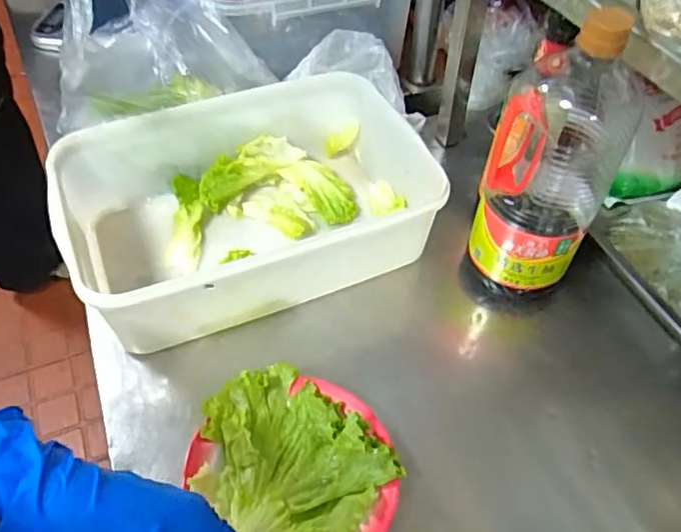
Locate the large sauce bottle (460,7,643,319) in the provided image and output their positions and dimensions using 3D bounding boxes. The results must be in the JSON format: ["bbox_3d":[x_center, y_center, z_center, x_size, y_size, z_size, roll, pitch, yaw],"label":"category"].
[{"bbox_3d":[0.192,-0.086,0.550,0.108,0.298,0.098,22,53,16],"label":"large sauce bottle"}]

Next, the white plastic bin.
[{"bbox_3d":[-0.080,-0.068,0.632,0.378,0.116,0.237,-19,53,-16],"label":"white plastic bin"}]

